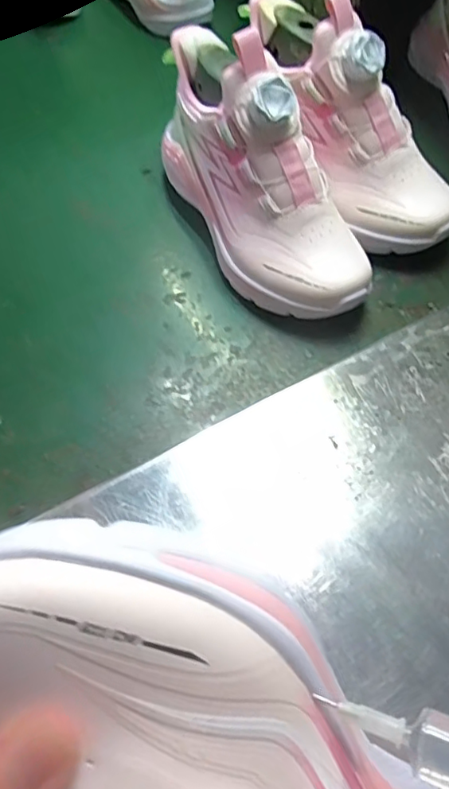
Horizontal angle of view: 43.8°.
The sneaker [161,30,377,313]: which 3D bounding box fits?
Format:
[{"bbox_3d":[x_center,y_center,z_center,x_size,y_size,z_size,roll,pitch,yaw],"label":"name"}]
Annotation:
[{"bbox_3d":[0.028,-0.158,0.400,0.084,0.126,0.216,-22,64,-16],"label":"sneaker"}]

